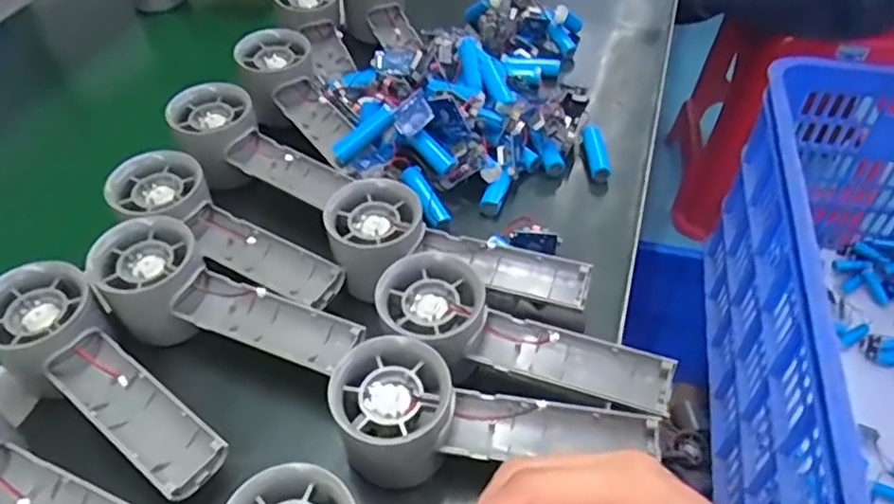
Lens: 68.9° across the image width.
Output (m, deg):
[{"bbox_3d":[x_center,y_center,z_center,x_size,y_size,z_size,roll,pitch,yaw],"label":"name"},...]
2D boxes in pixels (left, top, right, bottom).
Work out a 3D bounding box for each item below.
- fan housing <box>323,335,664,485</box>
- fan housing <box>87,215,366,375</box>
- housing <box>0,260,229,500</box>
[{"bbox_3d":[0.019,0.091,0.329,0.156,0.057,0.056,10,48,-6],"label":"fan housing"},{"bbox_3d":[-0.126,0.033,0.373,0.156,0.044,0.057,22,51,4],"label":"fan housing"},{"bbox_3d":[-0.178,0.068,0.339,0.156,0.037,0.055,37,57,14],"label":"housing"}]

